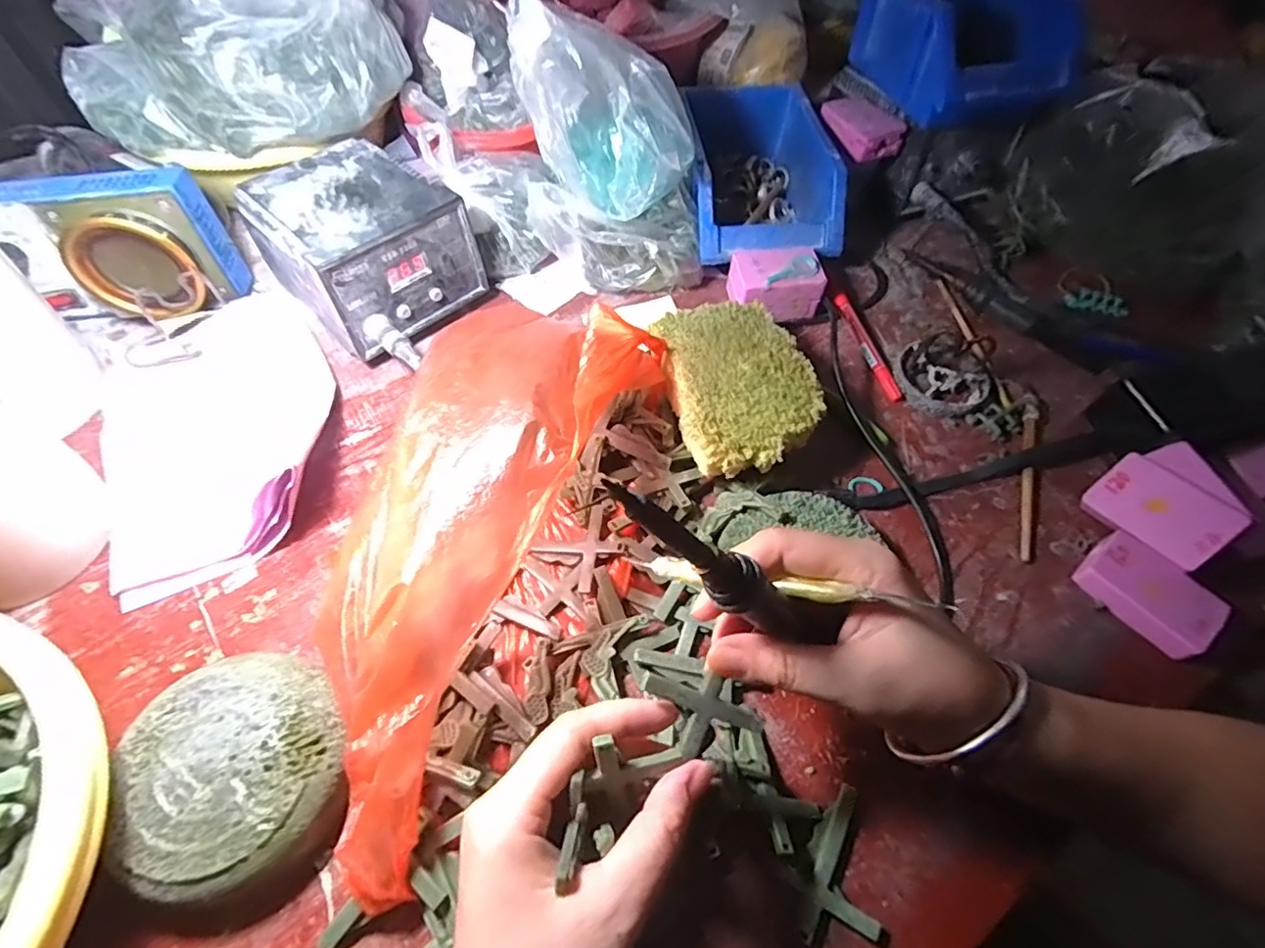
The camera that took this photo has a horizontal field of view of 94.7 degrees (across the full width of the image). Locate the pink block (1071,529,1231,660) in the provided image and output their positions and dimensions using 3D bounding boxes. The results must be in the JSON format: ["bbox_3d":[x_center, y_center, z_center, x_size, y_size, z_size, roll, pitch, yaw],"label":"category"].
[{"bbox_3d":[0.318,0.073,0.359,0.044,0.022,0.069,-32,65,-20],"label":"pink block"}]

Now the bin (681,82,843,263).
[{"bbox_3d":[0.109,-0.270,0.522,0.123,0.070,0.197,-2,59,-3],"label":"bin"}]

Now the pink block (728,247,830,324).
[{"bbox_3d":[0.115,-0.154,0.480,0.073,0.042,0.054,-5,59,-5],"label":"pink block"}]

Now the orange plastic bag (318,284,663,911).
[{"bbox_3d":[-0.092,0.031,0.307,0.122,0.088,0.310,16,72,8],"label":"orange plastic bag"}]

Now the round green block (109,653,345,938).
[{"bbox_3d":[-0.187,0.145,0.279,0.098,0.037,0.110,-16,61,-12],"label":"round green block"}]

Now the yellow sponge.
[{"bbox_3d":[0.068,-0.061,0.392,0.095,0.038,0.134,-11,60,-8],"label":"yellow sponge"}]

